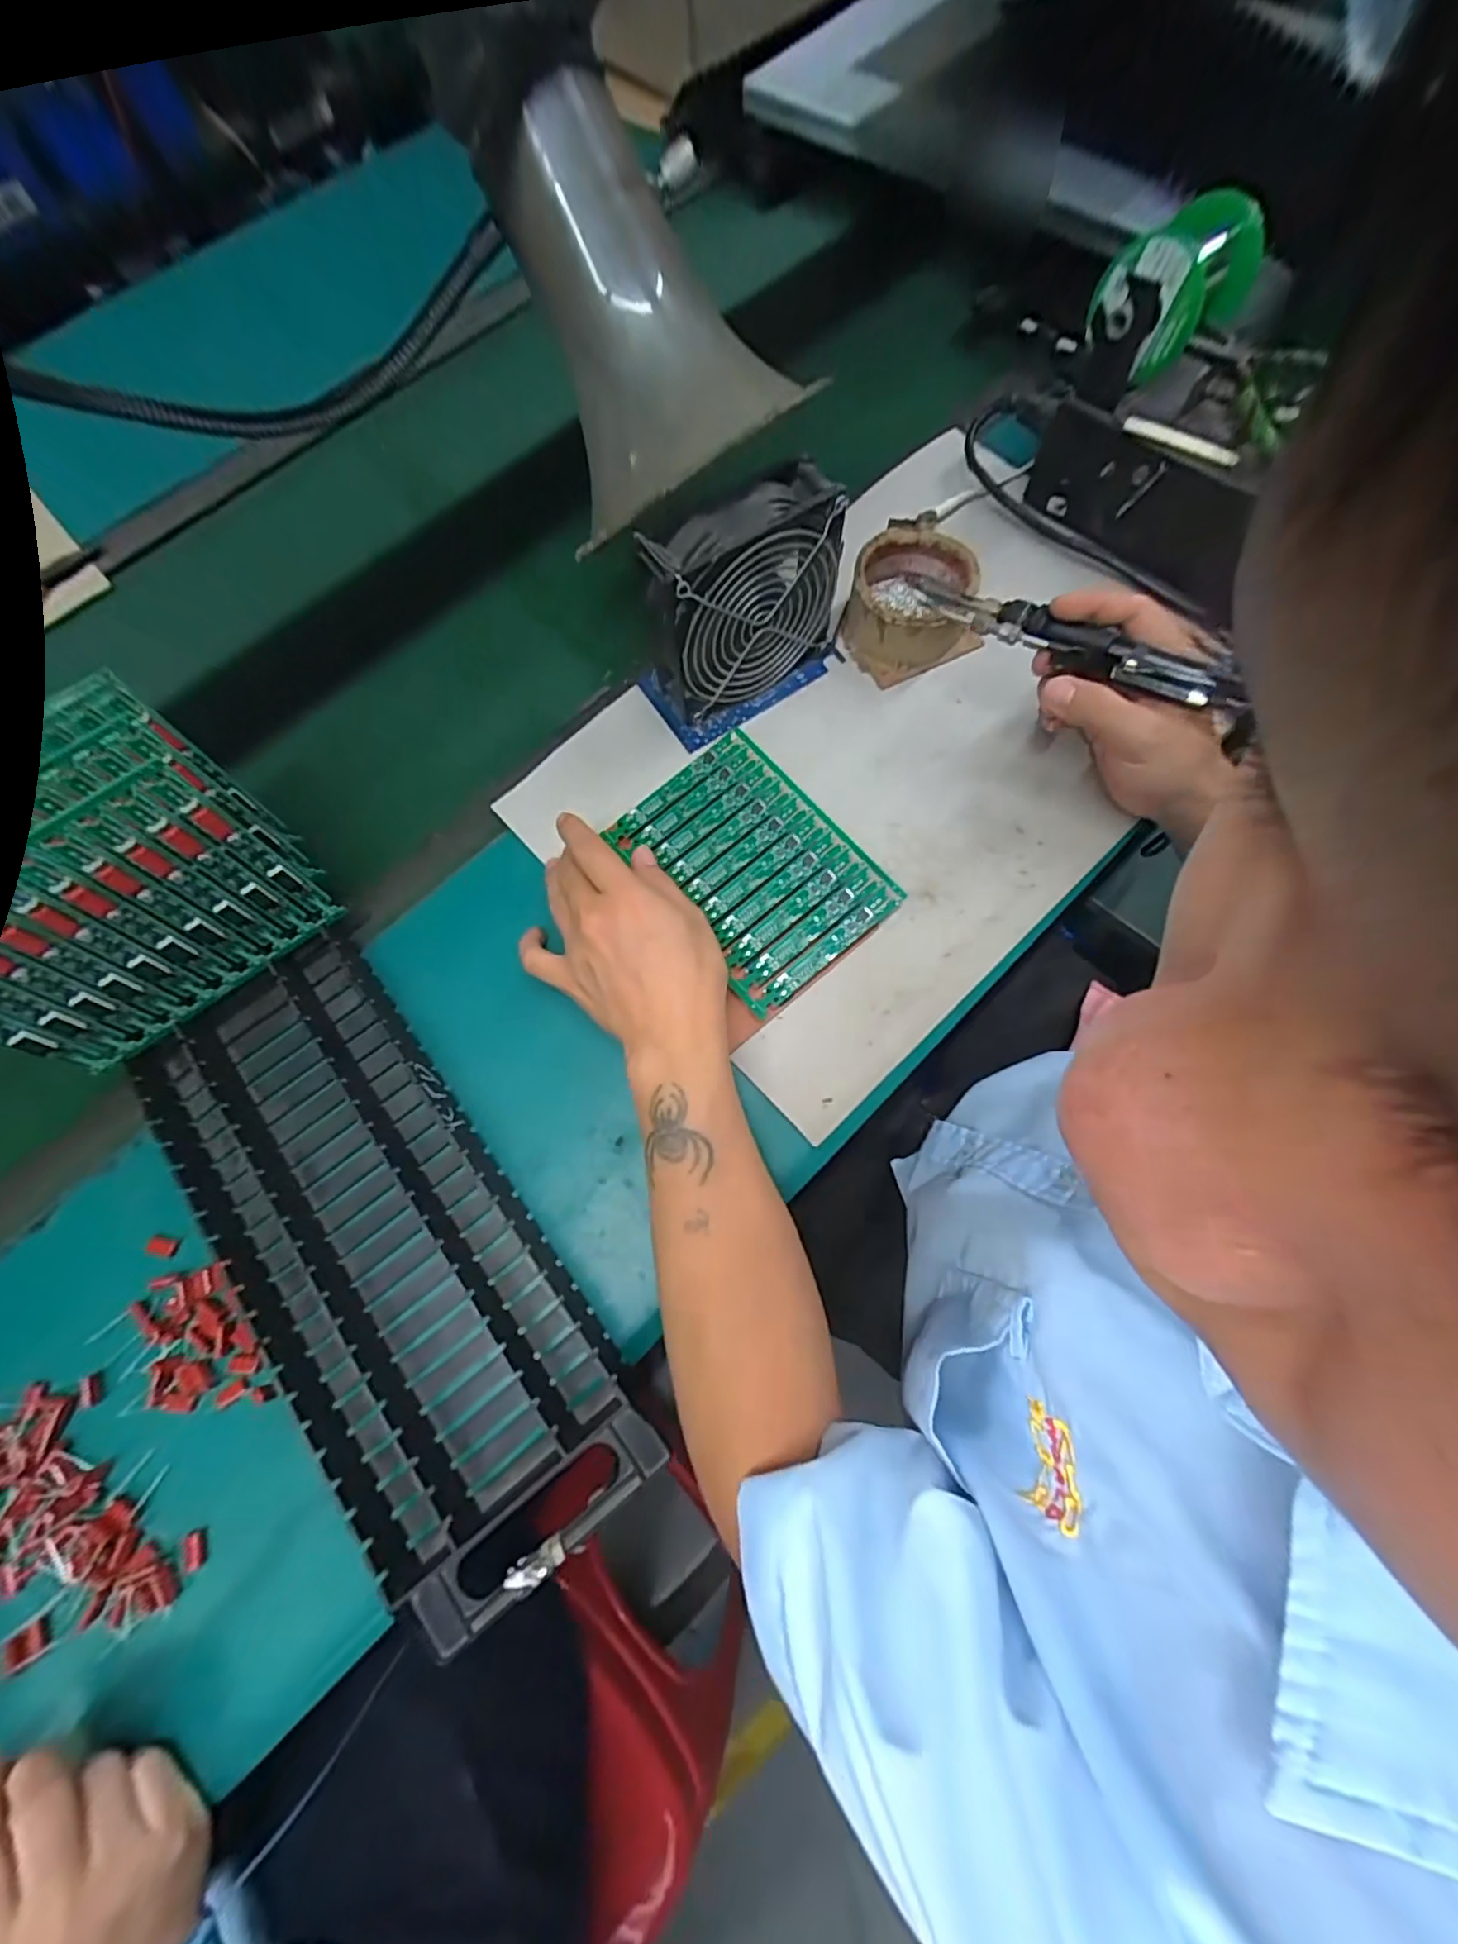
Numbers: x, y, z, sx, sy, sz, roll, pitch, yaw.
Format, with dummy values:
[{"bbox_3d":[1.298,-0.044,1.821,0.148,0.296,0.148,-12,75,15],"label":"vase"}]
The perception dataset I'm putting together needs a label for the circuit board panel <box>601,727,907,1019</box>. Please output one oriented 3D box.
[{"bbox_3d":[0.015,-0.070,0.409,0.115,0.010,0.164,-39,77,-9],"label":"circuit board panel"}]

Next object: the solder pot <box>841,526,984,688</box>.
[{"bbox_3d":[0.130,-0.265,0.450,0.090,0.059,0.090,0,74,1],"label":"solder pot"}]

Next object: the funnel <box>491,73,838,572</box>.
[{"bbox_3d":[-0.048,-0.343,0.347,0.156,0.113,0.140,53,49,-18],"label":"funnel"}]

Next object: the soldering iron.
[{"bbox_3d":[0.202,-0.189,0.371,0.210,0.021,0.027,33,77,17],"label":"soldering iron"}]

